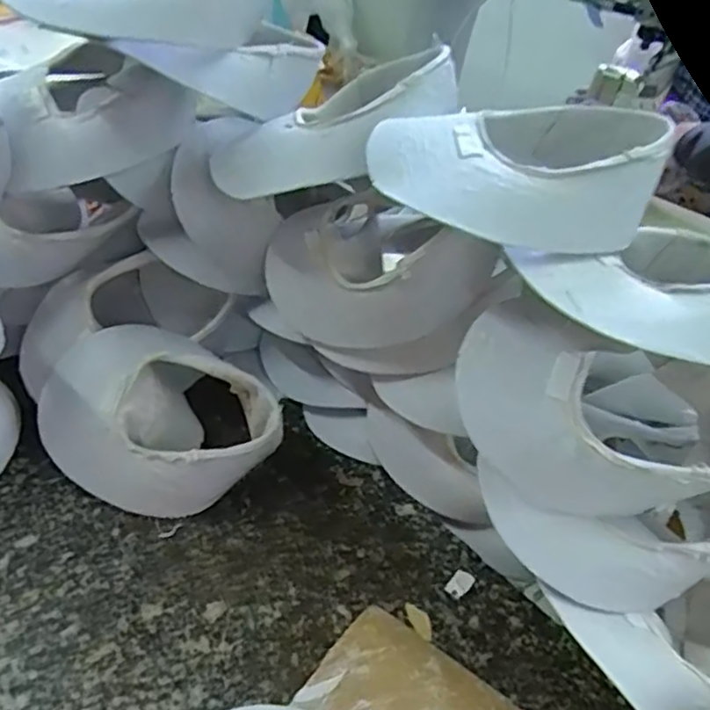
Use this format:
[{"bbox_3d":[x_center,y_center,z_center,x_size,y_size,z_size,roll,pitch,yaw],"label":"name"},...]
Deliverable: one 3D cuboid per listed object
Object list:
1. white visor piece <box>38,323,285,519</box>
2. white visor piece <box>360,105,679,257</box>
[{"bbox_3d":[-0.136,0.045,0.448,0.157,0.071,0.111,32,46,29],"label":"white visor piece"},{"bbox_3d":[0.092,-0.097,0.356,0.166,0.047,0.097,-6,41,-17],"label":"white visor piece"}]

